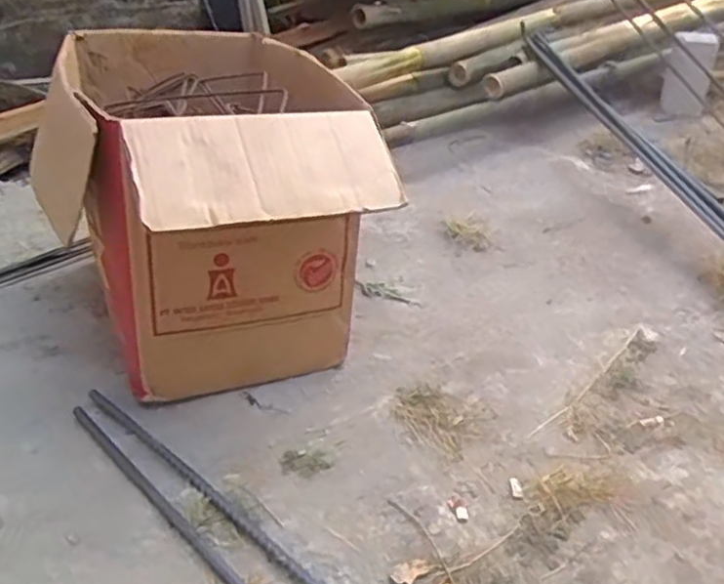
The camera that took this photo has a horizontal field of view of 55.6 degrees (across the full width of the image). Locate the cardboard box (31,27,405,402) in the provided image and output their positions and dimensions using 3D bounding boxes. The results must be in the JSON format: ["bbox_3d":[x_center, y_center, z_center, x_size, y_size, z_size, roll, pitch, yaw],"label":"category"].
[{"bbox_3d":[-0.180,-0.107,0.868,0.281,0.337,0.509,-10,35,-18],"label":"cardboard box"}]

